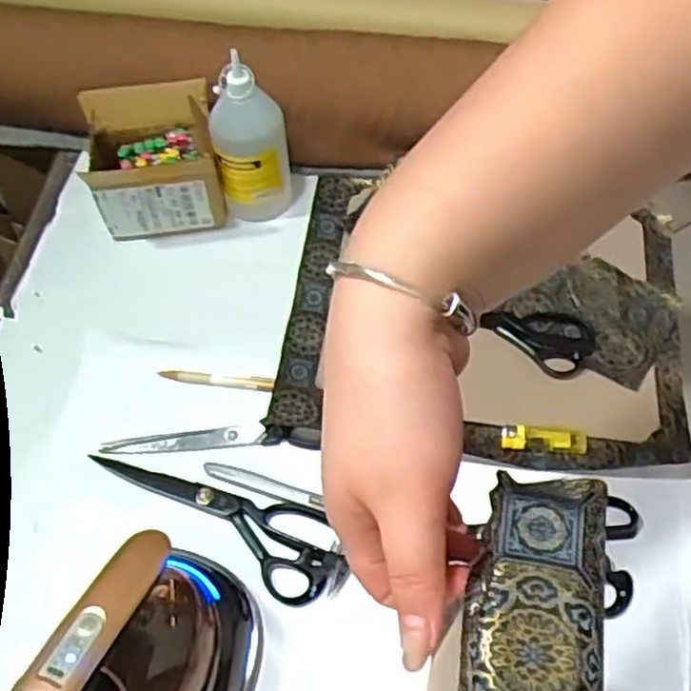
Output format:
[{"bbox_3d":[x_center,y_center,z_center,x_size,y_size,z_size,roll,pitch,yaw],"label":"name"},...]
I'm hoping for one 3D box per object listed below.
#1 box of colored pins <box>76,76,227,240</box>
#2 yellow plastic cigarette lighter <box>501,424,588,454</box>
[{"bbox_3d":[-0.204,-0.194,0.796,0.127,0.132,0.104,-11,60,-5],"label":"box of colored pins"},{"bbox_3d":[0.185,0.087,0.682,0.078,0.010,0.021,6,60,5],"label":"yellow plastic cigarette lighter"}]

